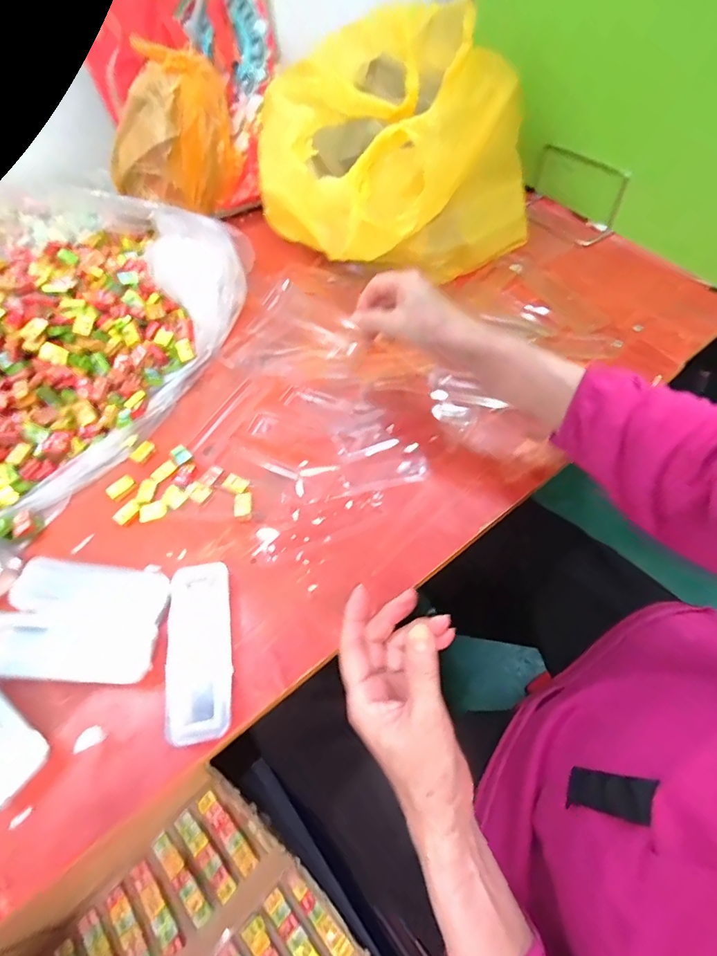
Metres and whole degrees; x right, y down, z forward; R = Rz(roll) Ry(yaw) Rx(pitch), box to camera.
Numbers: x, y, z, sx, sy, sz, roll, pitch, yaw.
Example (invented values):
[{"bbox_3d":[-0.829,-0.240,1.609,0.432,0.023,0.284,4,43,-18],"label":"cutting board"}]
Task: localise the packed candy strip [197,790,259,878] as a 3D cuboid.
[{"bbox_3d":[-0.188,0.507,0.653,0.119,0.005,0.028,37,67,25],"label":"packed candy strip"}]

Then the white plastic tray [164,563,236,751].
[{"bbox_3d":[-0.134,0.142,0.386,0.051,0.016,0.142,-12,57,-3],"label":"white plastic tray"}]

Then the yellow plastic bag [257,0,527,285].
[{"bbox_3d":[0.049,-0.412,0.599,0.352,0.213,0.277,-28,59,-13],"label":"yellow plastic bag"}]

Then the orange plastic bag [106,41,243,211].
[{"bbox_3d":[-0.286,-0.514,0.694,0.198,0.169,0.131,-19,58,-8],"label":"orange plastic bag"}]

